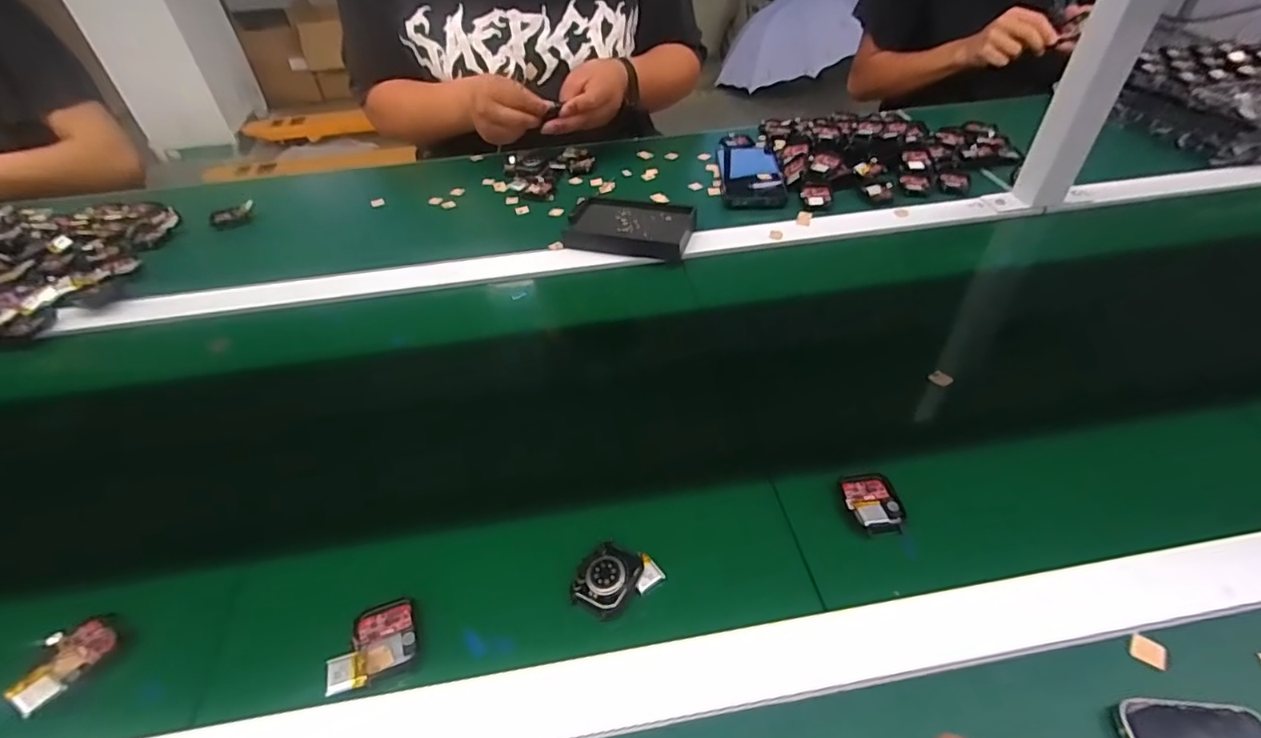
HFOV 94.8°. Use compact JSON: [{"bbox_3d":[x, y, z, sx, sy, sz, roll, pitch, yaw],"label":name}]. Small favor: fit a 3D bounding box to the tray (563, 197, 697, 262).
[{"bbox_3d":[-0.001,-0.165,0.673,0.143,0.020,0.094,10,46,14],"label":"tray"}]

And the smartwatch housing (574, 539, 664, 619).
[{"bbox_3d":[-0.011,0.130,0.368,0.055,0.008,0.040,-27,57,-26],"label":"smartwatch housing"}]

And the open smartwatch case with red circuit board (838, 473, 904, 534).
[{"bbox_3d":[0.168,0.091,0.404,0.037,0.006,0.045,-6,44,-2],"label":"open smartwatch case with red circuit board"}]

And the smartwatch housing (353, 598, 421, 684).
[{"bbox_3d":[-0.144,0.161,0.345,0.034,0.007,0.044,-12,50,-17],"label":"smartwatch housing"}]

